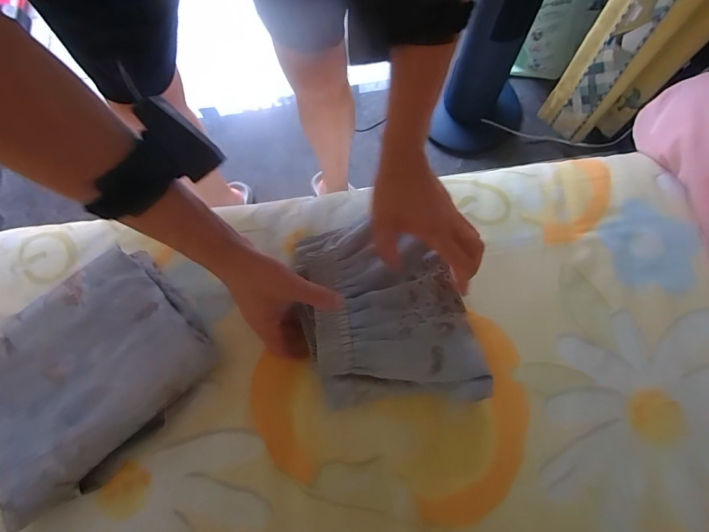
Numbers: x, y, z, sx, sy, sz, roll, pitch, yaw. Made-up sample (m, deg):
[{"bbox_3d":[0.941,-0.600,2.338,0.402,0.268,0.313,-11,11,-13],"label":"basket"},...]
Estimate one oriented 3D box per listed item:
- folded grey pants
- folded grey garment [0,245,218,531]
[{"bbox_3d":[0.031,0.049,0.437,0.179,0.044,0.231,-14,71,-3],"label":"folded grey pants"},{"bbox_3d":[-0.307,0.119,0.436,0.242,0.048,0.212,-37,74,-10],"label":"folded grey garment"}]

